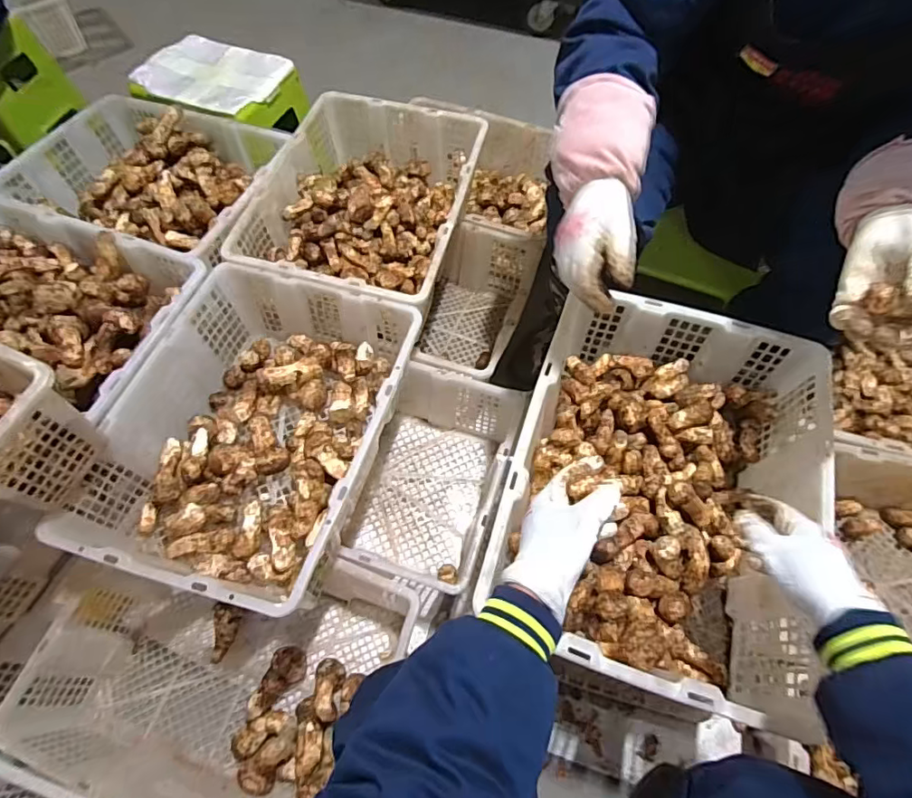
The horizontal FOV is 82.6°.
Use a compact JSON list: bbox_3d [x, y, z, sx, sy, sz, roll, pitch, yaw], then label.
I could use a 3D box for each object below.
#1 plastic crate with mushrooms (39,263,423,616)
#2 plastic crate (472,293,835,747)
[{"bbox_3d":[-0.287,0.043,0.781,0.359,0.159,0.467,14,63,8],"label":"plastic crate with mushrooms"},{"bbox_3d":[0.258,0.118,0.687,0.354,0.170,0.476,16,63,9],"label":"plastic crate"}]

